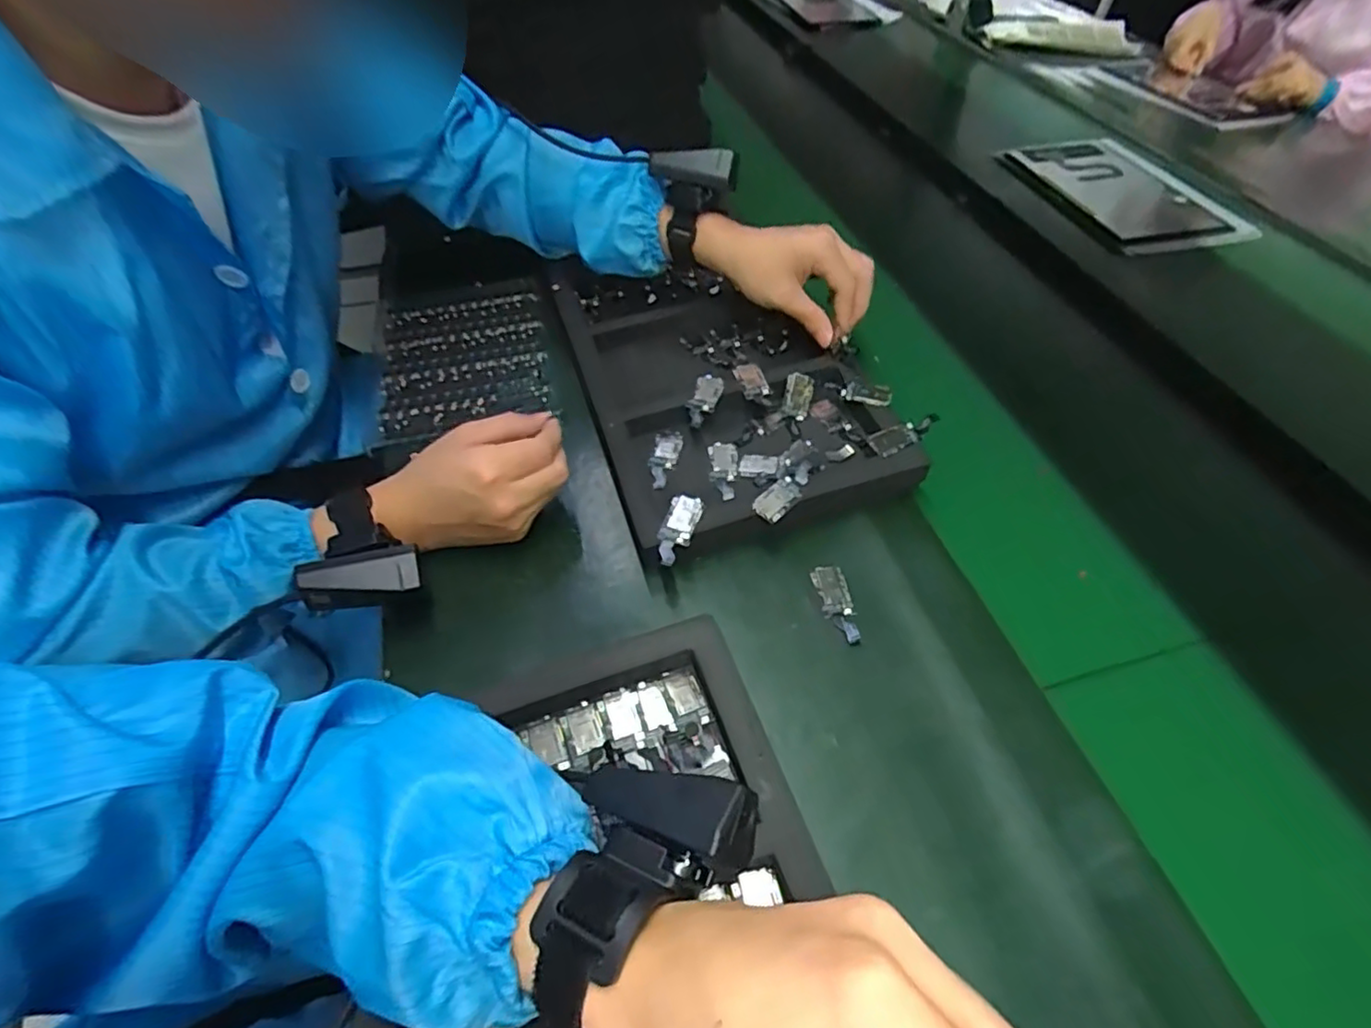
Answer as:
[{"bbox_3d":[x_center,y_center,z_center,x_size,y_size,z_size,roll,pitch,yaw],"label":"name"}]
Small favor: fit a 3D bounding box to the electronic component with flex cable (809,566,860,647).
[{"bbox_3d":[0.104,0.062,0.433,0.022,0.008,0.058,-10,52,-8],"label":"electronic component with flex cable"}]

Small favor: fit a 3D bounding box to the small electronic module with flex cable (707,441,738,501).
[{"bbox_3d":[0.030,-0.034,0.498,0.022,0.005,0.054,0,52,-1],"label":"small electronic module with flex cable"}]

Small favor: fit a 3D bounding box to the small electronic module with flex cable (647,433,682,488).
[{"bbox_3d":[-0.017,-0.042,0.497,0.020,0.010,0.052,9,52,7],"label":"small electronic module with flex cable"}]

